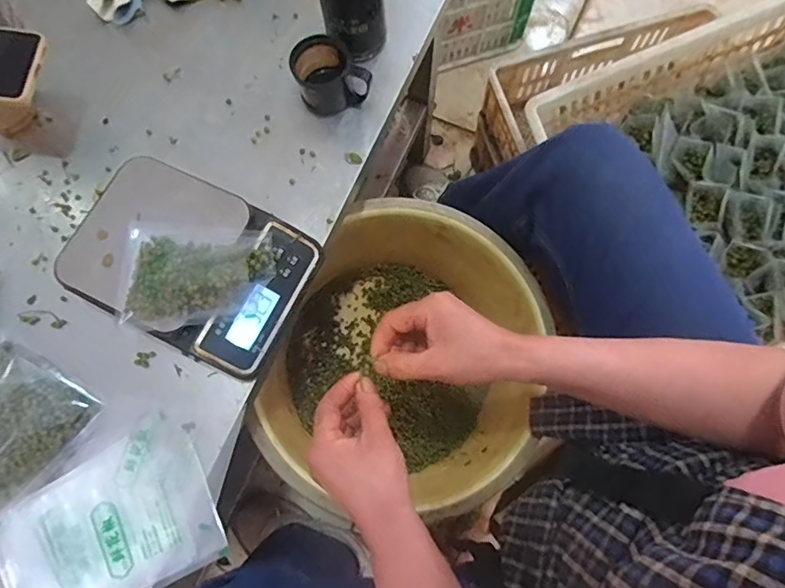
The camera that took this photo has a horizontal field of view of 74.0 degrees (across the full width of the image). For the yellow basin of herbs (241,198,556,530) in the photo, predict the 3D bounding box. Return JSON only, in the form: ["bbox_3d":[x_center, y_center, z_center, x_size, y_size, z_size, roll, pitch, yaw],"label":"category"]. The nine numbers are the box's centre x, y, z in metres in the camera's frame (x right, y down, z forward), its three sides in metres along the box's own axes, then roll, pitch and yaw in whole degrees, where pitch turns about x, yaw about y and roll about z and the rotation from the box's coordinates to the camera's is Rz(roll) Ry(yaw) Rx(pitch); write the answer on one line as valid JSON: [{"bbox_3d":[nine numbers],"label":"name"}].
[{"bbox_3d":[0.015,0.074,0.660,0.318,0.153,0.339,0,74,0],"label":"yellow basin of herbs"}]

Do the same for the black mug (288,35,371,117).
[{"bbox_3d":[-0.068,-0.231,0.562,0.073,0.061,0.068,0,74,0],"label":"black mug"}]

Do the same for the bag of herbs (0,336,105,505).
[{"bbox_3d":[-0.367,0.121,0.473,0.132,0.022,0.146,36,77,10],"label":"bag of herbs"}]

